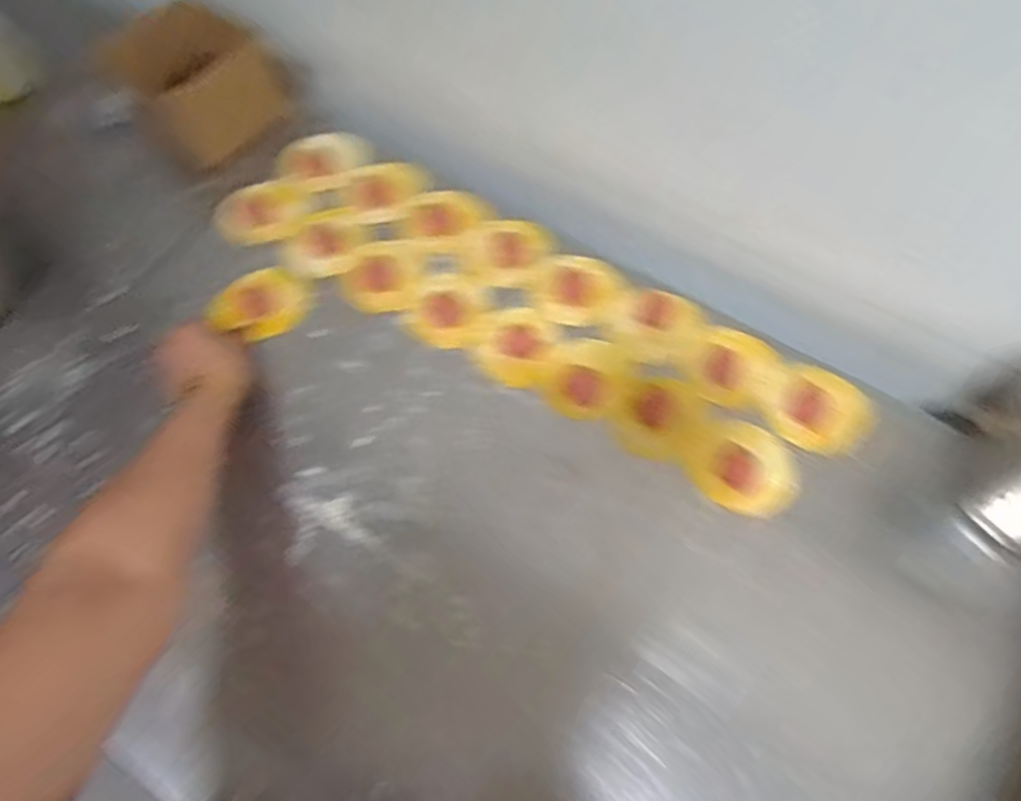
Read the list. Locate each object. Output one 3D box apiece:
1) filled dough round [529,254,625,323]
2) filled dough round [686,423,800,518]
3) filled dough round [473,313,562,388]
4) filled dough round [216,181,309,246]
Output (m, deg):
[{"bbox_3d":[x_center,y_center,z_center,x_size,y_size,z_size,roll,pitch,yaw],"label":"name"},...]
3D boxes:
[{"bbox_3d":[0.067,-0.114,0.681,0.087,0.014,0.070,-5,63,-1],"label":"filled dough round"},{"bbox_3d":[0.203,0.059,0.587,0.088,0.010,0.082,34,68,17],"label":"filled dough round"},{"bbox_3d":[0.009,-0.055,0.659,0.078,0.005,0.083,29,67,15],"label":"filled dough round"},{"bbox_3d":[-0.272,-0.210,0.741,0.093,0.027,0.074,-20,64,-9],"label":"filled dough round"}]

